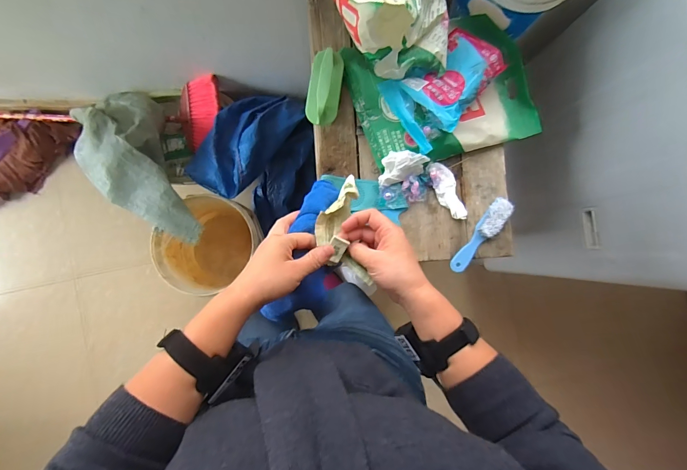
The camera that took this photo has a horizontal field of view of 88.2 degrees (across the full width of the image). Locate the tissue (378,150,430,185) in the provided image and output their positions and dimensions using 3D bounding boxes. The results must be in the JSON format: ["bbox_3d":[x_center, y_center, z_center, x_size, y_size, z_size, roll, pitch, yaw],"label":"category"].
[{"bbox_3d":[0.106,-0.124,0.637,0.086,0.046,0.052,-11,89,-6],"label":"tissue"}]

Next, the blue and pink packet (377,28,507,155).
[{"bbox_3d":[0.178,-0.260,0.618,0.193,0.051,0.139,-36,91,-6],"label":"blue and pink packet"}]

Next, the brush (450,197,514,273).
[{"bbox_3d":[0.259,0.001,0.663,0.036,0.025,0.162,38,85,-3],"label":"brush"}]

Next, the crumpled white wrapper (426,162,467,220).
[{"bbox_3d":[0.196,-0.083,0.667,0.041,0.012,0.116,-24,90,-6],"label":"crumpled white wrapper"}]

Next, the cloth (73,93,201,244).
[{"bbox_3d":[-0.591,-0.205,0.999,0.236,0.143,0.544,-30,77,-6],"label":"cloth"}]

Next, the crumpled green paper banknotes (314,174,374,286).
[{"bbox_3d":[-0.004,-0.004,0.452,0.061,0.033,0.133,-5,85,-5],"label":"crumpled green paper banknotes"}]

